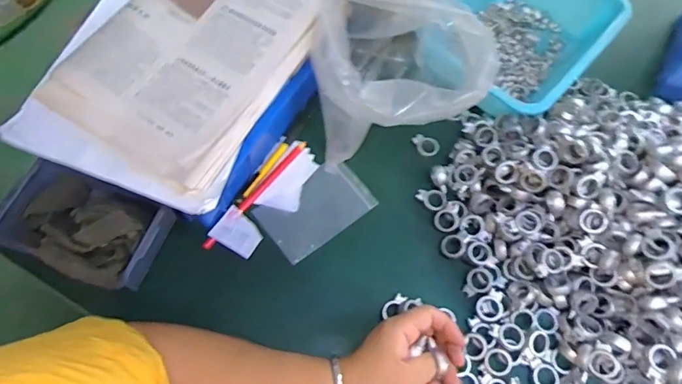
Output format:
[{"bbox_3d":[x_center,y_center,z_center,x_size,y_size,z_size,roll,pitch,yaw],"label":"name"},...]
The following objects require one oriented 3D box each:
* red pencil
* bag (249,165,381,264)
[{"bbox_3d":[-0.096,0.000,0.503,0.010,0.005,0.170,35,68,12],"label":"red pencil"},{"bbox_3d":[-0.028,0.020,0.504,0.125,0.007,0.076,-35,77,-19],"label":"bag"}]

